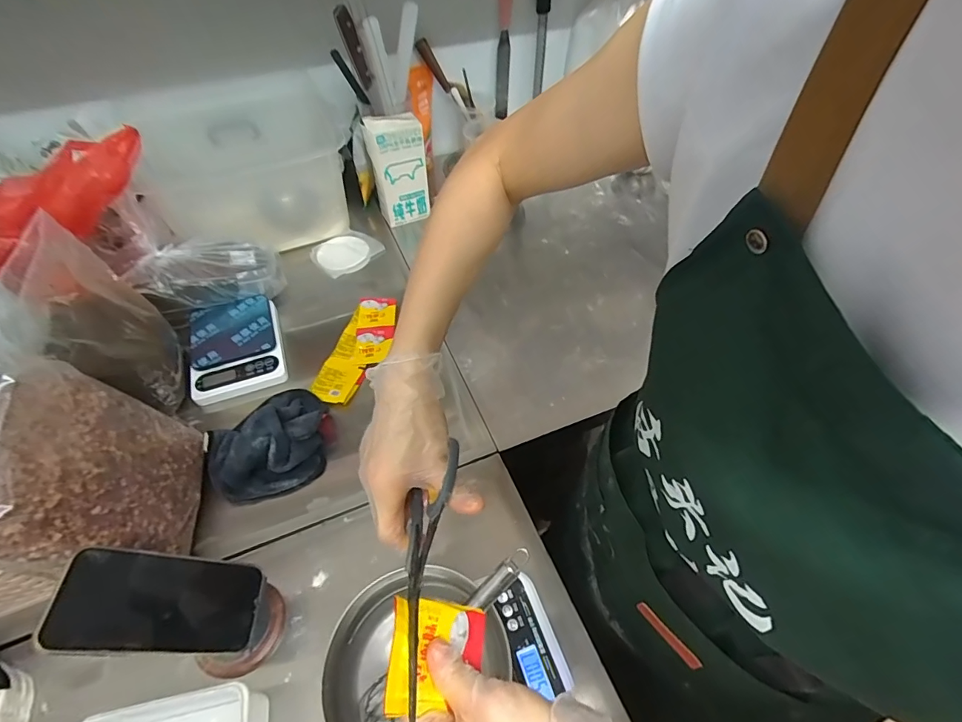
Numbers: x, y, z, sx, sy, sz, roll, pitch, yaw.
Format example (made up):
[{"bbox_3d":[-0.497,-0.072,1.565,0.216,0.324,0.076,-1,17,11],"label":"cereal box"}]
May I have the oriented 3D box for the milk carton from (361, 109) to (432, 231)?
[{"bbox_3d":[-0.165,-0.379,0.898,0.108,0.214,0.064,-18,51,-14],"label":"milk carton"}]

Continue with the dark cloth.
[{"bbox_3d":[-0.293,0.101,0.612,0.145,0.058,0.151,-11,54,-9],"label":"dark cloth"}]

